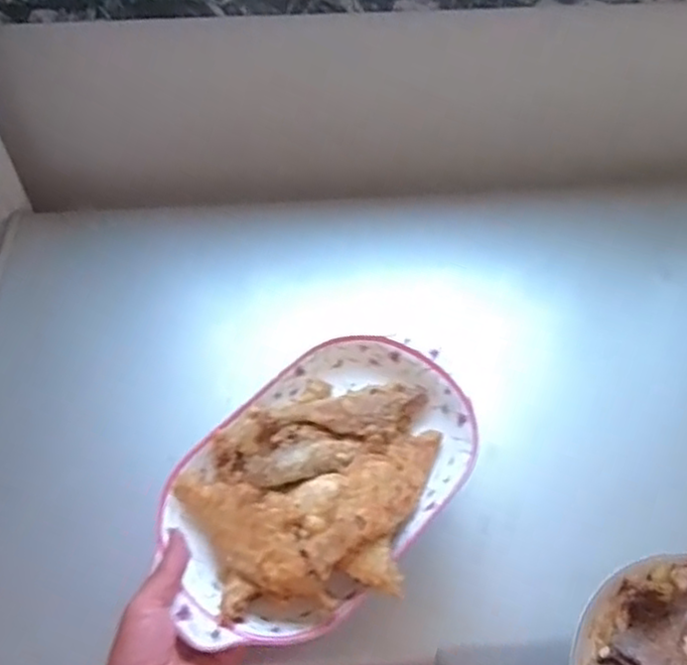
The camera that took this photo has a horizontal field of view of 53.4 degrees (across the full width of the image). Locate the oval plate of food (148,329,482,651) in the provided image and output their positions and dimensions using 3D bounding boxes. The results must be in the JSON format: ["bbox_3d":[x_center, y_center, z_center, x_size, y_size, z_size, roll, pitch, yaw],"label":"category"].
[{"bbox_3d":[-0.015,0.109,0.544,0.181,0.051,0.293,29,54,28],"label":"oval plate of food"}]

